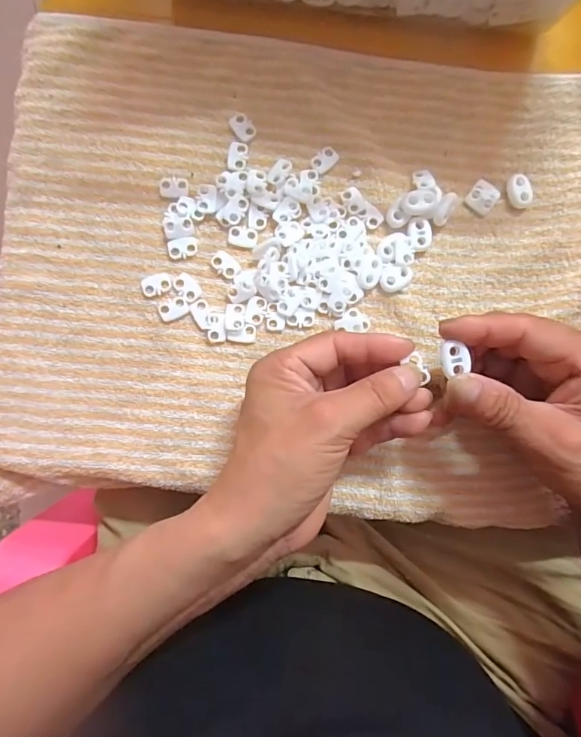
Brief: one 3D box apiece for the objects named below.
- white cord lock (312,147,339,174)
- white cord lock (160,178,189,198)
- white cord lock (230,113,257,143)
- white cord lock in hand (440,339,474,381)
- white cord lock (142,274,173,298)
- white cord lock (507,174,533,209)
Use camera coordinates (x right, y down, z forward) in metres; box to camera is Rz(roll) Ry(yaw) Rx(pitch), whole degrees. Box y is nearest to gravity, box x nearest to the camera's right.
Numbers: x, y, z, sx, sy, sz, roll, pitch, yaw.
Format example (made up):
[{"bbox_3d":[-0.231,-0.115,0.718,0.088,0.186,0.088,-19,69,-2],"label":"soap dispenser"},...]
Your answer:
[{"bbox_3d":[0.023,-0.137,0.293,0.012,0.004,0.018,43,88,-1],"label":"white cord lock"},{"bbox_3d":[-0.075,-0.116,0.287,0.018,0.004,0.013,2,89,-2],"label":"white cord lock"},{"bbox_3d":[-0.031,-0.157,0.289,0.013,0.004,0.019,-44,91,-2],"label":"white cord lock"},{"bbox_3d":[0.089,-0.006,0.240,0.016,0.004,0.018,-12,90,-3],"label":"white cord lock in hand"},{"bbox_3d":[-0.085,-0.053,0.284,0.019,0.004,0.013,-15,90,-3],"label":"white cord lock"},{"bbox_3d":[0.152,-0.118,0.298,0.014,0.007,0.022,-13,90,-3],"label":"white cord lock"}]

